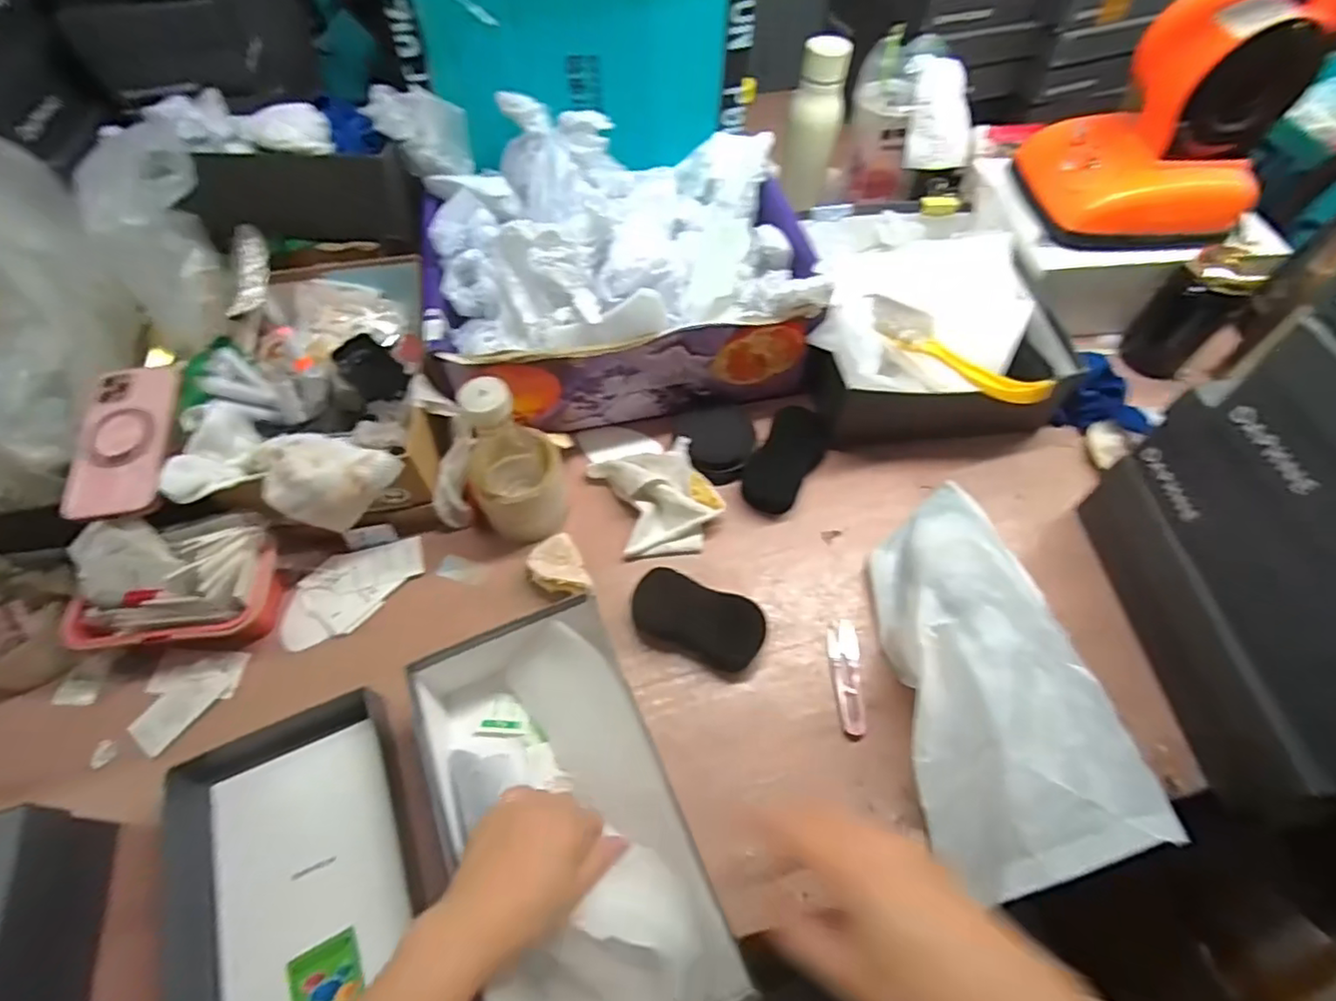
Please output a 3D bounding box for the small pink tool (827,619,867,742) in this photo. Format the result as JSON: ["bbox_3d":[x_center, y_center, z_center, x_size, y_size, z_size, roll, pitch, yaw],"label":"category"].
[{"bbox_3d":[0.163,0.158,0.562,0.031,0.013,0.107,6,59,3],"label":"small pink tool"}]

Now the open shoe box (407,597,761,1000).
[{"bbox_3d":[-0.082,0.237,0.469,0.167,0.086,0.312,-21,61,-13],"label":"open shoe box"}]

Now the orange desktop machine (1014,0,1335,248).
[{"bbox_3d":[0.534,-0.405,0.658,0.203,0.199,0.170,0,59,0],"label":"orange desktop machine"}]

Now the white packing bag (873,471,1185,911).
[{"bbox_3d":[0.257,0.121,0.510,0.127,0.108,0.352,2,44,1],"label":"white packing bag"}]

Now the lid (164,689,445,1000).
[{"bbox_3d":[-0.275,0.313,0.474,0.179,0.047,0.296,-20,61,-12],"label":"lid"}]

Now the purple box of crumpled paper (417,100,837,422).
[{"bbox_3d":[-0.054,-0.252,0.682,0.389,0.192,0.268,-10,59,-6],"label":"purple box of crumpled paper"}]

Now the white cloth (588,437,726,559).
[{"bbox_3d":[-0.010,-0.008,0.640,0.106,0.041,0.129,-20,61,-12],"label":"white cloth"}]

